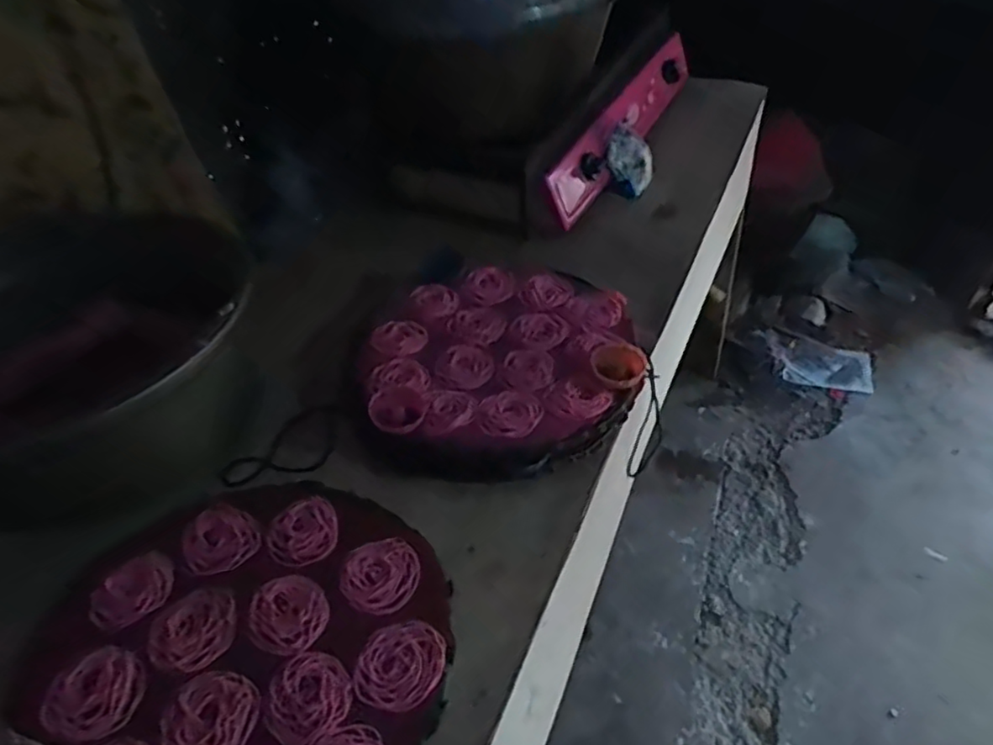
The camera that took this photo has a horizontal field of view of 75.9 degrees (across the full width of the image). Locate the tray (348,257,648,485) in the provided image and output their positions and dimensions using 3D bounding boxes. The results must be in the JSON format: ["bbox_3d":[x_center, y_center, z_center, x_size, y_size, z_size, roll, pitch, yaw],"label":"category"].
[{"bbox_3d":[-0.004,-0.025,0.802,0.338,0.063,0.354,-2,43,2],"label":"tray"}]

